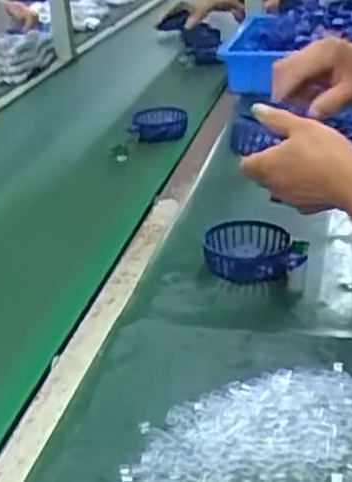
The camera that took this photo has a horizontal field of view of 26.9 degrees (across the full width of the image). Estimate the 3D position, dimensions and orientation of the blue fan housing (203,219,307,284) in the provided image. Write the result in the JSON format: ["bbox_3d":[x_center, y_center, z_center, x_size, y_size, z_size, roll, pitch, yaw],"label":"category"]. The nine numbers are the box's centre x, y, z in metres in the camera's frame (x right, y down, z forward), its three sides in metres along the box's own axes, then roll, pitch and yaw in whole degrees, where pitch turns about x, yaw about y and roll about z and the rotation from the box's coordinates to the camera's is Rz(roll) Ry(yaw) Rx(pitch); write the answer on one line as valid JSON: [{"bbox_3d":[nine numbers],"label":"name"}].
[{"bbox_3d":[0.081,0.012,0.767,0.100,0.036,0.100,3,27,13],"label":"blue fan housing"}]

